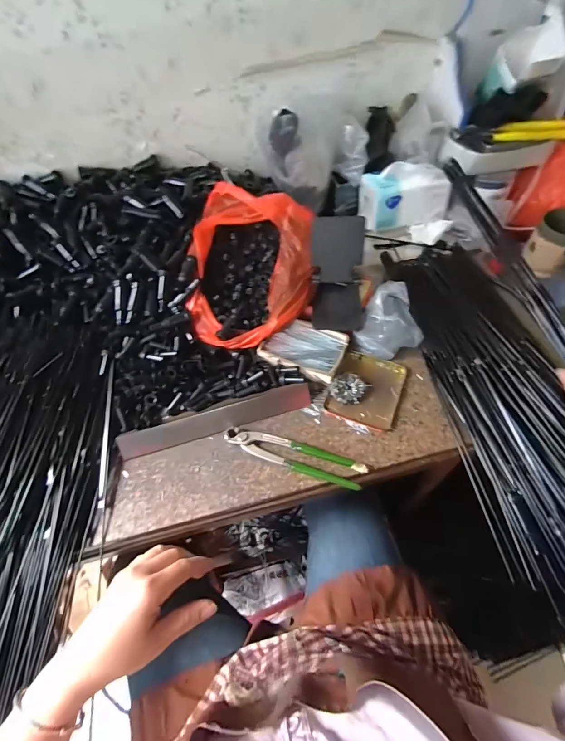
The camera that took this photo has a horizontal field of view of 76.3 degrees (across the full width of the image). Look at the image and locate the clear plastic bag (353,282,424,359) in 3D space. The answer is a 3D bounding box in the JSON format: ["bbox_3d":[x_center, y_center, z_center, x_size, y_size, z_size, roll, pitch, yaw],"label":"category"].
[{"bbox_3d":[0.178,-0.081,0.585,0.097,0.051,0.122,15,61,13],"label":"clear plastic bag"}]

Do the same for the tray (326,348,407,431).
[{"bbox_3d":[0.129,0.029,0.553,0.101,0.009,0.117,17,61,14],"label":"tray"}]

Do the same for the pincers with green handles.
[{"bbox_3d":[0.016,0.117,0.502,0.196,0.019,0.039,15,61,13],"label":"pincers with green handles"}]

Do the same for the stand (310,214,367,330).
[{"bbox_3d":[0.088,-0.146,0.552,0.088,0.165,0.056,-5,30,1],"label":"stand"}]

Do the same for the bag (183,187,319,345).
[{"bbox_3d":[-0.051,-0.174,0.582,0.196,0.140,0.241,-4,58,2],"label":"bag"}]

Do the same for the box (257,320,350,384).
[{"bbox_3d":[0.034,-0.035,0.580,0.128,0.026,0.085,17,61,14],"label":"box"}]

